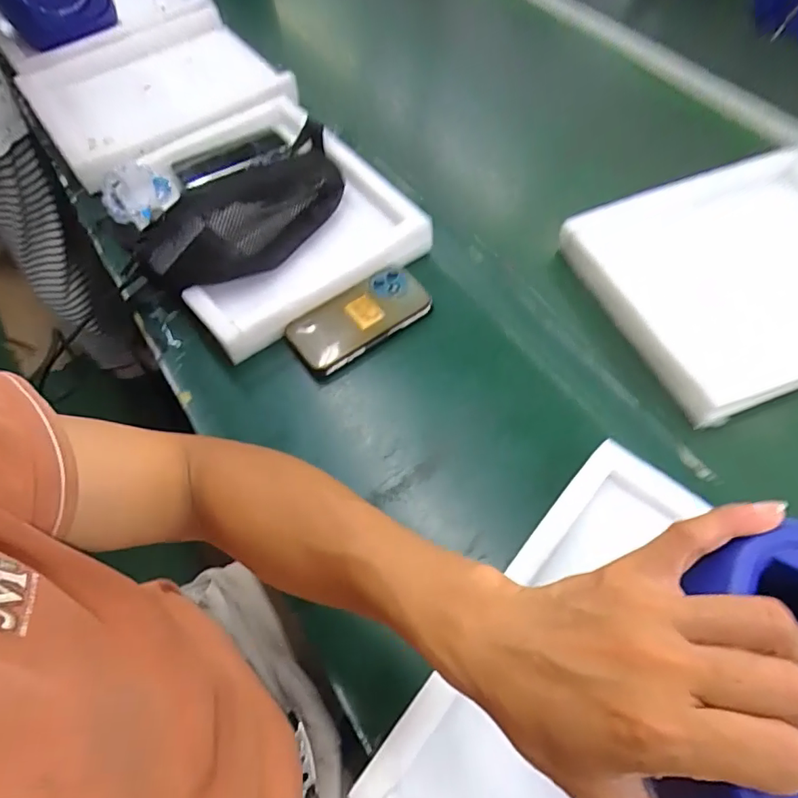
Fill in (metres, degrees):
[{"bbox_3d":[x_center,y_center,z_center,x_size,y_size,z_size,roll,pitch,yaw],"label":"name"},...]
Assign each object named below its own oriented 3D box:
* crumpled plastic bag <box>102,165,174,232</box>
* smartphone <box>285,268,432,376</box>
[{"bbox_3d":[-0.342,-0.266,0.664,0.087,0.037,0.092,-30,64,-15],"label":"crumpled plastic bag"},{"bbox_3d":[-0.044,-0.097,0.567,0.159,0.017,0.078,-35,66,-17],"label":"smartphone"}]

